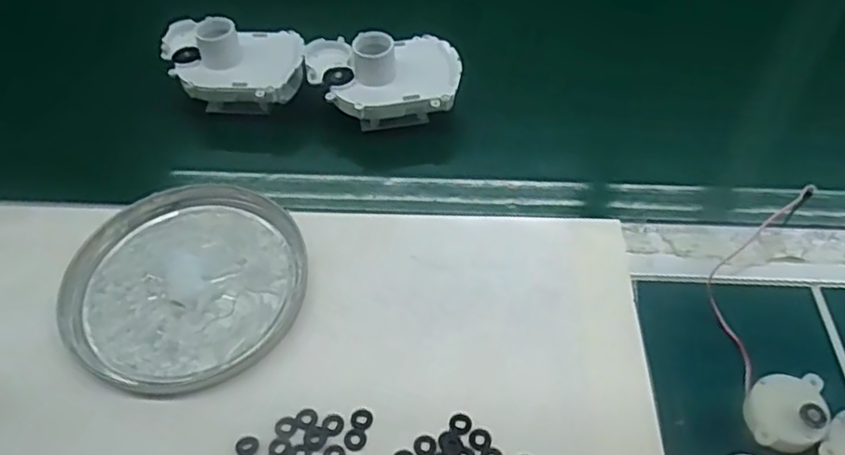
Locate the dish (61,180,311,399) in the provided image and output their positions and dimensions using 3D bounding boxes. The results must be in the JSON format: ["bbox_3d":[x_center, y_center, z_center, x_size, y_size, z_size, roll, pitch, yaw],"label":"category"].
[{"bbox_3d":[-0.131,0.028,0.364,0.129,0.010,0.128,-1,50,1],"label":"dish"}]

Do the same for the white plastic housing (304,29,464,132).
[{"bbox_3d":[-0.027,-0.107,0.449,0.100,0.058,0.072,-7,50,-4],"label":"white plastic housing"}]

